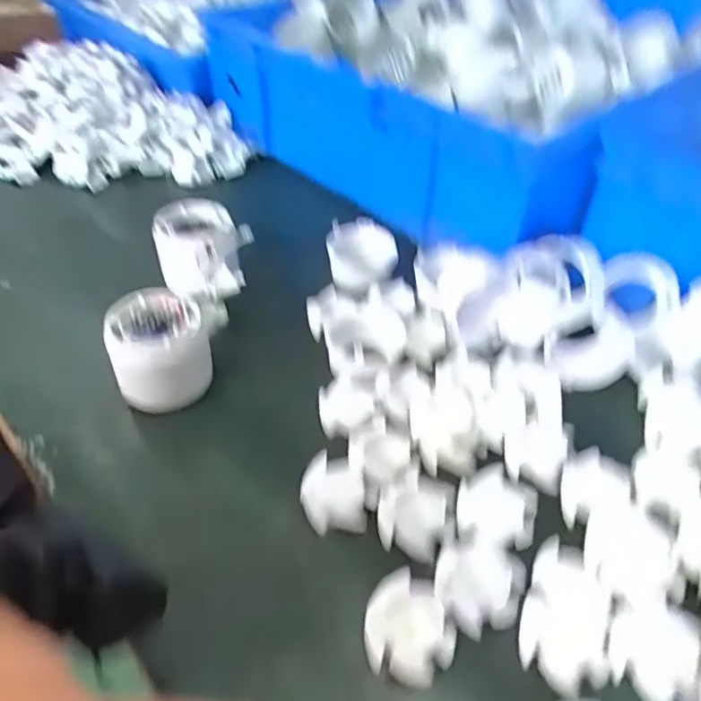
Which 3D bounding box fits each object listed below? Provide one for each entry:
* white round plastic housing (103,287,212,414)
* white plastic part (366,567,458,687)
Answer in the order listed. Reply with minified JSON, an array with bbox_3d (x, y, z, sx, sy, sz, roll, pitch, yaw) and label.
[{"bbox_3d":[-0.115,0.005,0.359,0.057,0.058,0.065,-15,46,-15],"label":"white round plastic housing"},{"bbox_3d":[0.025,0.126,0.264,0.040,0.016,0.044,-12,46,-13],"label":"white plastic part"}]

